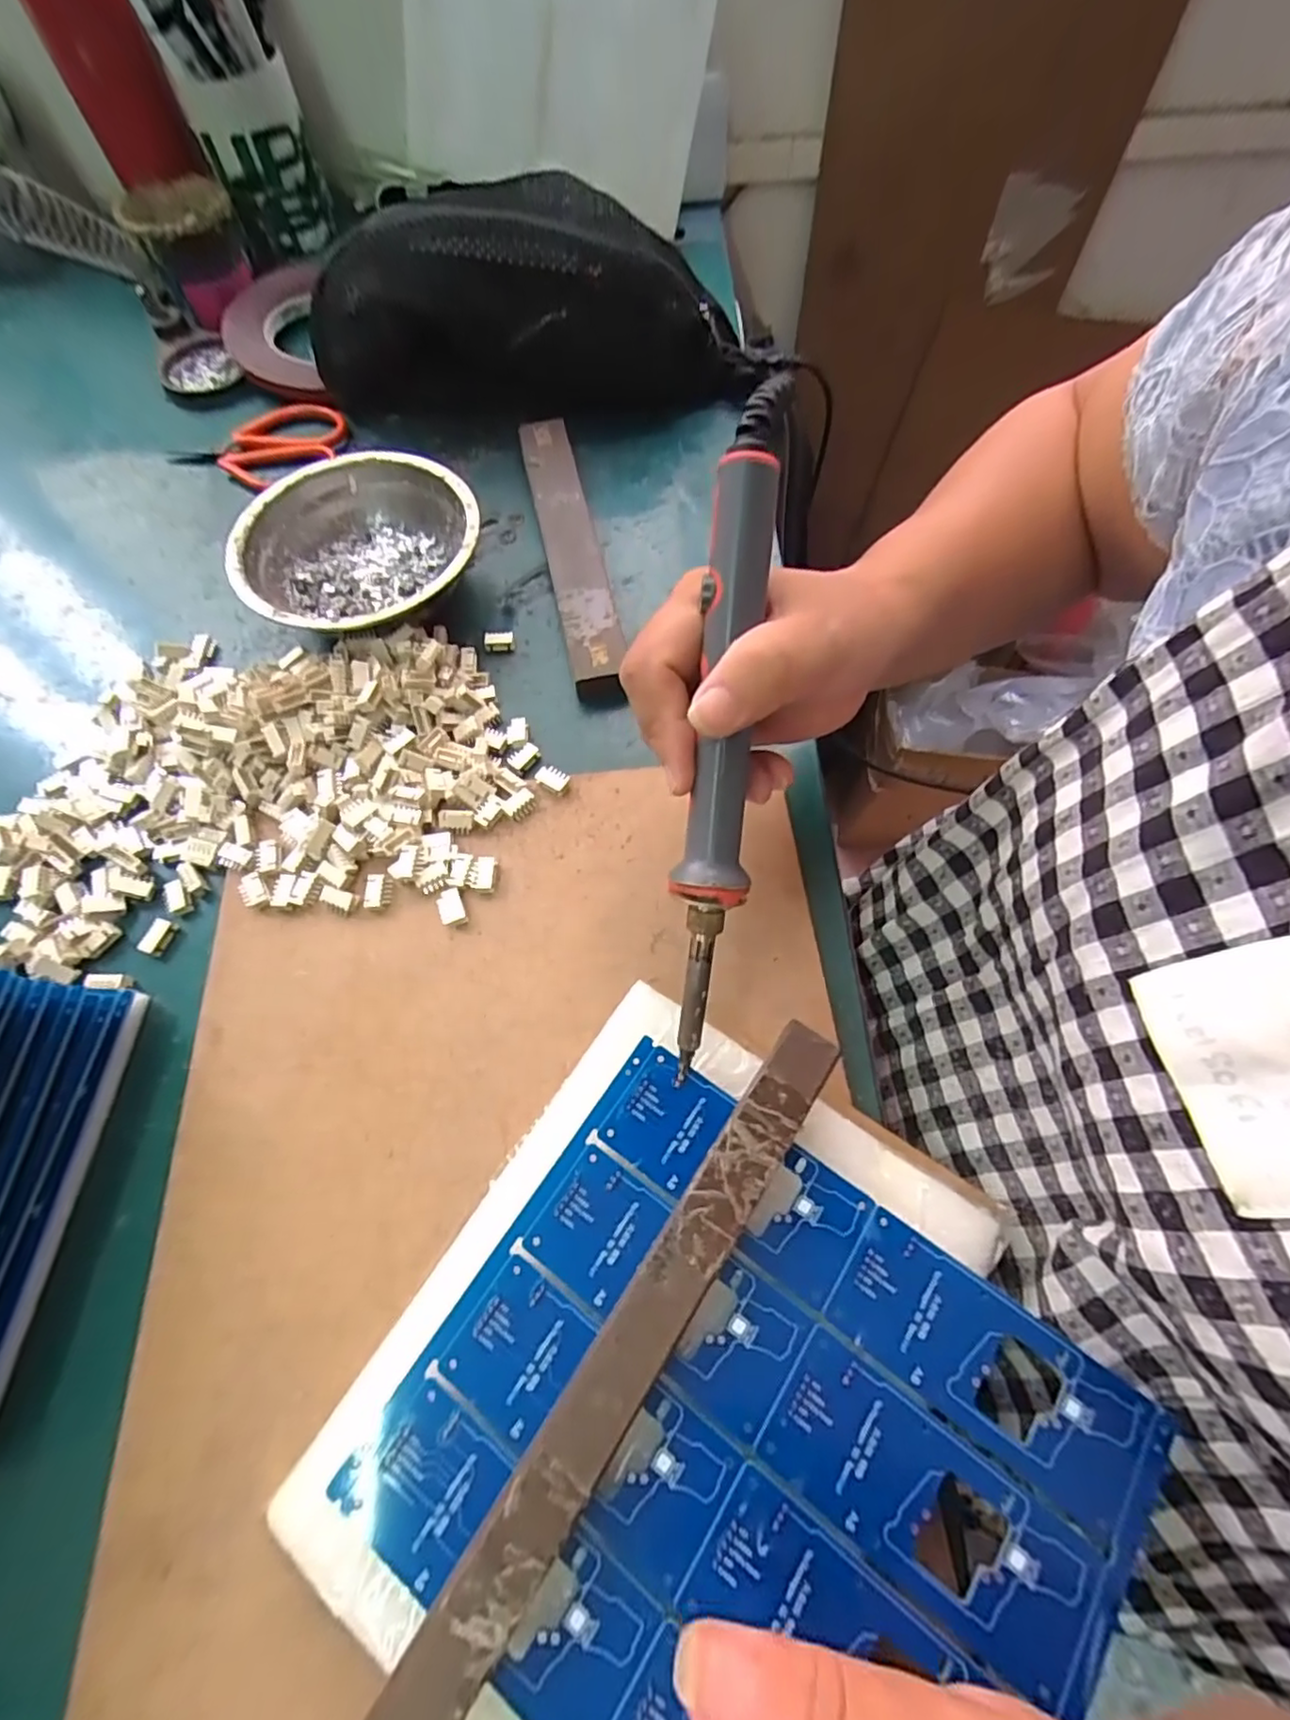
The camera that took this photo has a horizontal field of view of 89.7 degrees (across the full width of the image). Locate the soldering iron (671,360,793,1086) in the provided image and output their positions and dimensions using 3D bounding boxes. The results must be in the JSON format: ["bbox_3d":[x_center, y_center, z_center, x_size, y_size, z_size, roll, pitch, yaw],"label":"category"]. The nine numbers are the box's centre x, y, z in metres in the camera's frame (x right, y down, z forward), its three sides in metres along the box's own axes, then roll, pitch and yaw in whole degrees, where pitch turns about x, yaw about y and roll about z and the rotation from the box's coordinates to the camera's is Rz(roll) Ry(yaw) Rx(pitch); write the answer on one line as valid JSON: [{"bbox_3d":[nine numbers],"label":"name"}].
[{"bbox_3d":[0.026,-0.037,0.213,0.020,0.021,0.226,5,100,3],"label":"soldering iron"}]

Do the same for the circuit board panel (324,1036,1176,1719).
[{"bbox_3d":[0.034,0.174,0.193,0.186,0.005,0.163,32,70,15],"label":"circuit board panel"}]

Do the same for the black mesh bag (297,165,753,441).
[{"bbox_3d":[-0.073,-0.343,0.412,0.281,0.105,0.054,-1,65,0],"label":"black mesh bag"}]

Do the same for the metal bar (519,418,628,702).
[{"bbox_3d":[-0.043,-0.181,0.381,0.030,0.021,0.209,-12,66,-5],"label":"metal bar"}]

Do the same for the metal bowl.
[{"bbox_3d":[-0.157,-0.168,0.366,0.127,0.042,0.127,0,65,0],"label":"metal bowl"}]

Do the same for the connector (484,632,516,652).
[{"bbox_3d":[-0.081,-0.121,0.358,0.017,0.008,0.008,-4,65,-1],"label":"connector"}]

